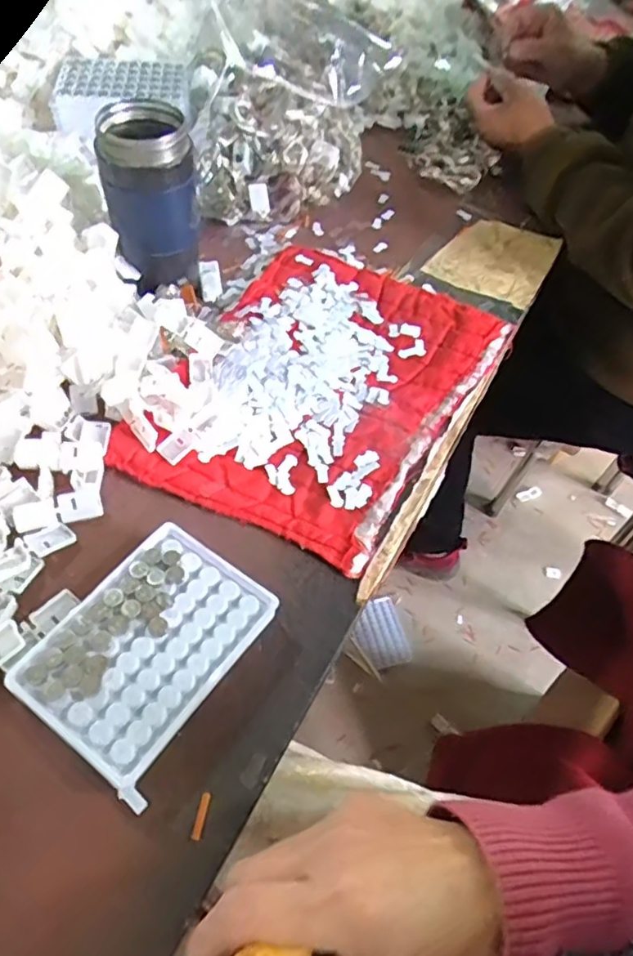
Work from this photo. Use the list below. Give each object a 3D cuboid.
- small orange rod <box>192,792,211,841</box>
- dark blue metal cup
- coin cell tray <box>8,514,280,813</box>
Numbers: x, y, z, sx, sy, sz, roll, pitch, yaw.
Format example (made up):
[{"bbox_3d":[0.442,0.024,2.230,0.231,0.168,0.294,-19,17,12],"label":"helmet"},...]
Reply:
[{"bbox_3d":[-0.061,0.179,0.325,0.005,0.004,0.022,12,55,3],"label":"small orange rod"},{"bbox_3d":[-0.136,-0.229,0.508,0.073,0.124,0.062,-11,56,-12],"label":"dark blue metal cup"},{"bbox_3d":[-0.099,0.099,0.365,0.095,0.024,0.130,31,58,16],"label":"coin cell tray"}]

